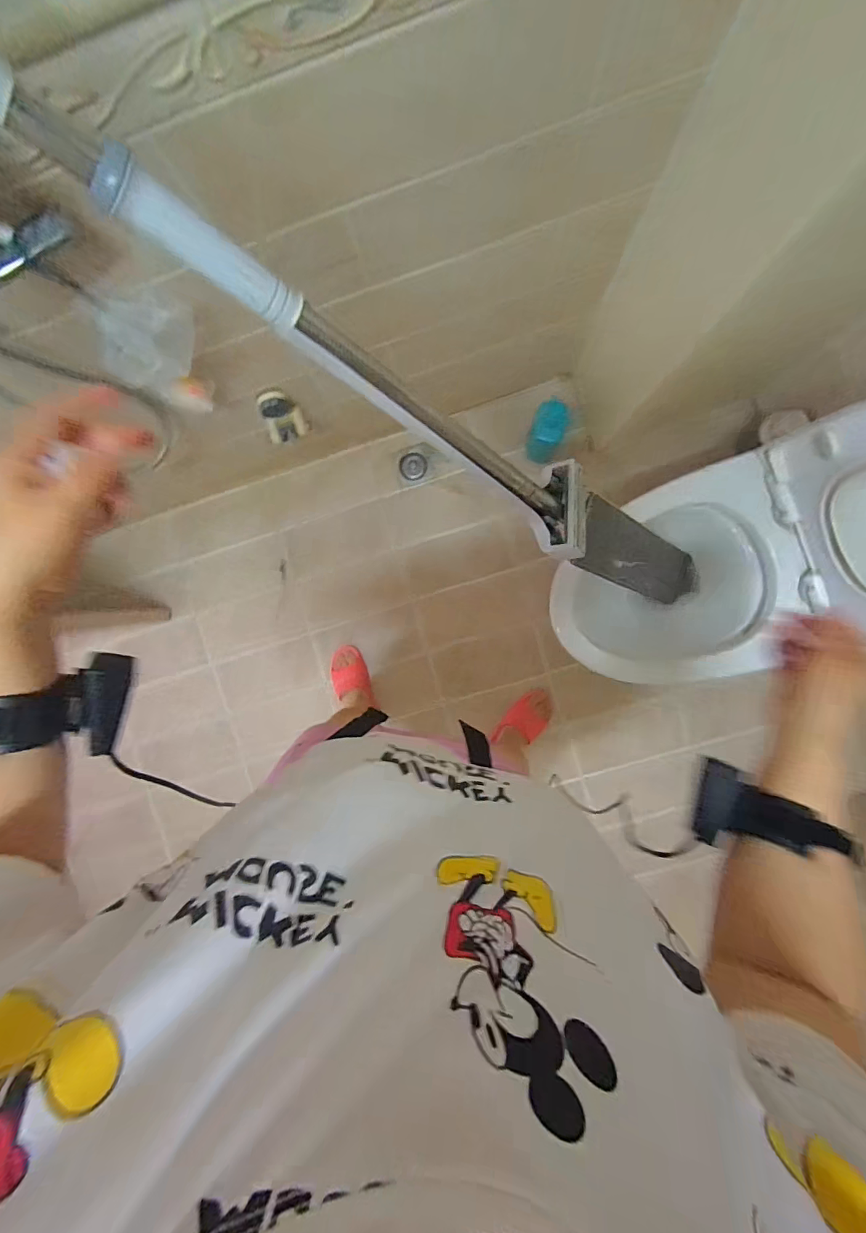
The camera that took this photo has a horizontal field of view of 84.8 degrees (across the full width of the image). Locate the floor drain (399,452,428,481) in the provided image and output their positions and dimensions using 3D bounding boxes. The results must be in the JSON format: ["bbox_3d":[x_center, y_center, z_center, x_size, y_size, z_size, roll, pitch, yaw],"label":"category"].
[{"bbox_3d":[-0.054,-0.413,1.308,0.075,0.016,0.075,4,93,3],"label":"floor drain"}]

